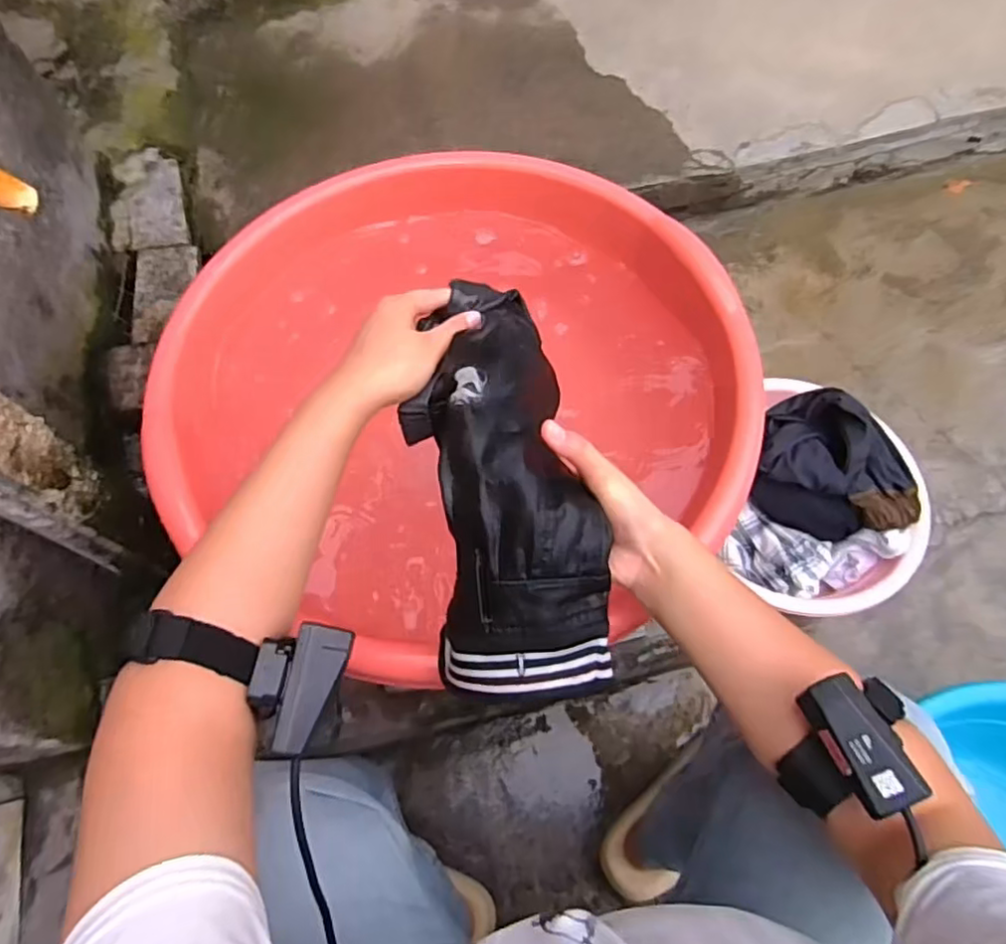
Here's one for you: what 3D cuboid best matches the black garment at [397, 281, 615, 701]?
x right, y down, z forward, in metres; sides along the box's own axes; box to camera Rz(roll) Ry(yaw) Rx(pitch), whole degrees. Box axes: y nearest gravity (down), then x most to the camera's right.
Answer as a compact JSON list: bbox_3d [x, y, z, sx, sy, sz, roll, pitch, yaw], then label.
[{"bbox_3d":[-0.002,-0.003,0.447,0.115,0.083,0.308,-8,75,-2],"label":"black garment"}]

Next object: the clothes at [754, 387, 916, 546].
[{"bbox_3d":[0.454,-0.007,0.858,0.213,0.095,0.163,14,68,7],"label":"clothes"}]

